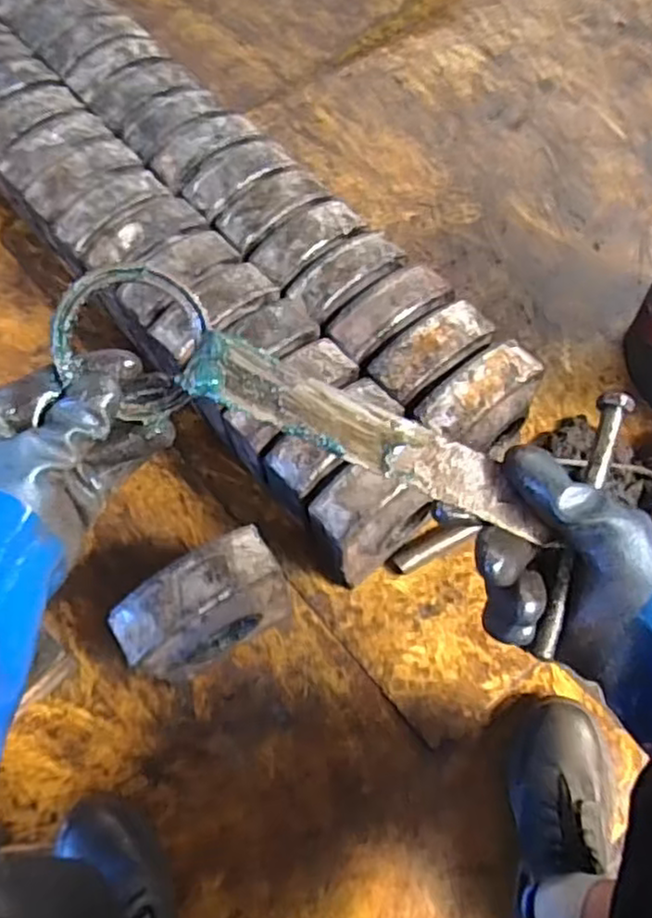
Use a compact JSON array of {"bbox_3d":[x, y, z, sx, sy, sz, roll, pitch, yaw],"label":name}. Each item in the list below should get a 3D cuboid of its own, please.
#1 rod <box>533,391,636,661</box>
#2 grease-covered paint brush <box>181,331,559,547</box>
[{"bbox_3d":[0.142,0.033,0.384,0.018,0.011,0.159,21,74,9],"label":"rod"},{"bbox_3d":[0.024,-0.013,0.385,0.208,0.010,0.038,25,66,0],"label":"grease-covered paint brush"}]

